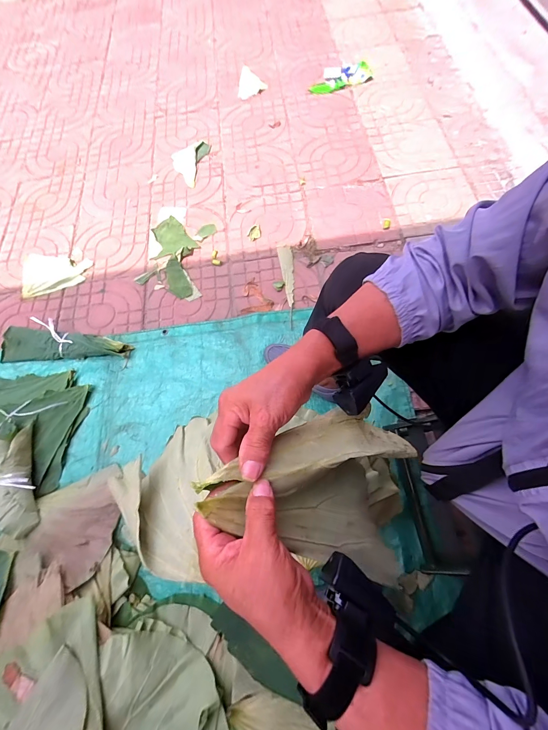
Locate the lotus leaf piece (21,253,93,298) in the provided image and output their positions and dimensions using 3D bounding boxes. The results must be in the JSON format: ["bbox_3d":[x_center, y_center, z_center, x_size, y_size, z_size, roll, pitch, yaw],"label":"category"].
[{"bbox_3d":[-0.814,-0.356,1.150,0.256,0.007,0.200,-12,67,-2],"label":"lotus leaf piece"}]

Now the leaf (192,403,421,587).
[{"bbox_3d":[0.048,0.165,0.390,0.261,0.183,0.146,9,50,-4],"label":"leaf"}]

